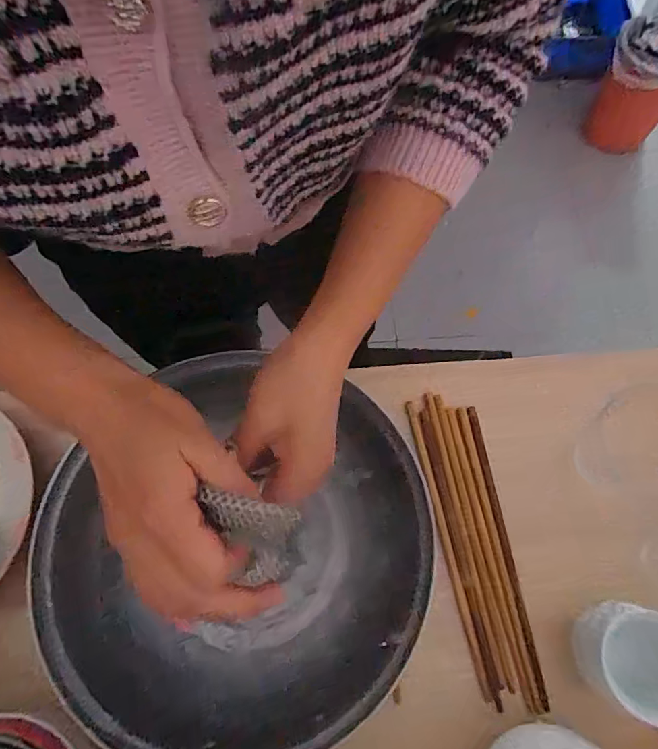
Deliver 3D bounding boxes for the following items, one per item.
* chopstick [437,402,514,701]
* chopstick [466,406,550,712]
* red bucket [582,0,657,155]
[{"bbox_3d":[0.120,0.130,0.388,0.007,0.006,0.233,-9,70,-2],"label":"chopstick"},{"bbox_3d":[0.146,0.140,0.383,0.008,0.006,0.233,-8,69,-1],"label":"chopstick"},{"bbox_3d":[0.893,-0.836,1.299,0.235,0.274,0.246,-1,69,1],"label":"red bucket"}]

